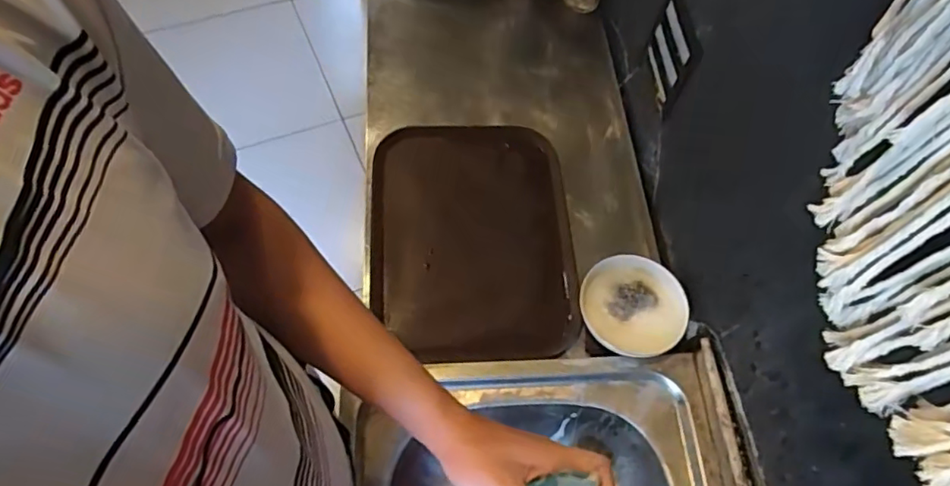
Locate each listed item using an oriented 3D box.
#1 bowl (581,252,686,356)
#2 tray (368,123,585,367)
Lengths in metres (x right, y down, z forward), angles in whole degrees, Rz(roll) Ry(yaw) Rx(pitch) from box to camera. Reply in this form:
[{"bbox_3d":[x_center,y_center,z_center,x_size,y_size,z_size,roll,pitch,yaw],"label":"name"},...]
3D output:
[{"bbox_3d":[0.227,0.093,0.842,0.140,0.049,0.147,0,60,-1],"label":"bowl"},{"bbox_3d":[-0.007,-0.016,0.899,0.301,0.030,0.403,-3,63,-6],"label":"tray"}]

